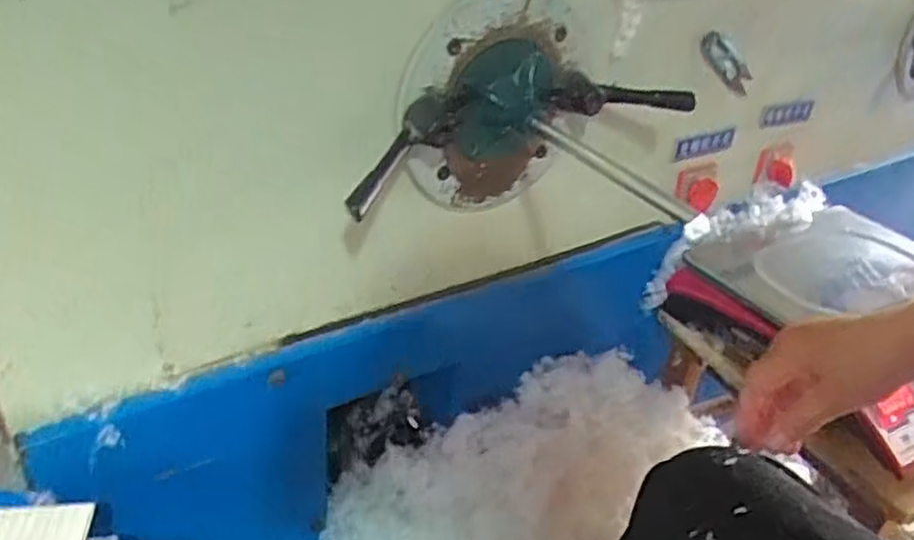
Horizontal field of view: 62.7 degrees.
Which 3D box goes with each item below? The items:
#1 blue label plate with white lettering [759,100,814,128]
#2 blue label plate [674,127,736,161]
[{"bbox_3d":[0.410,-0.194,0.932,0.107,0.029,0.005,-18,39,-30],"label":"blue label plate with white lettering"},{"bbox_3d":[0.286,-0.146,0.867,0.097,0.028,0.006,-18,39,-31],"label":"blue label plate"}]

